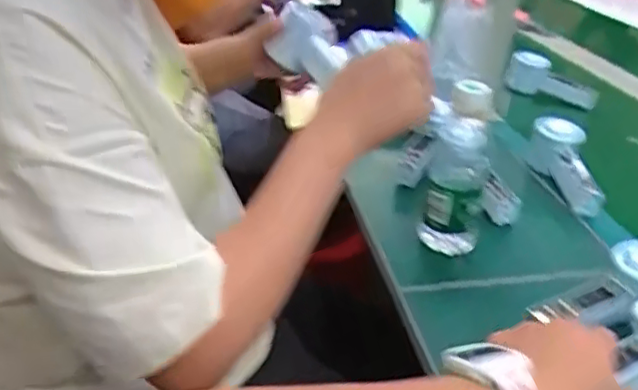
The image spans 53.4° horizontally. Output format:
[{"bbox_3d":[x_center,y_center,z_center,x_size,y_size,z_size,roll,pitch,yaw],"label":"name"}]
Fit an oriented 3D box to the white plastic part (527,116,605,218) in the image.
[{"bbox_3d":[0.316,-0.040,0.819,0.070,0.067,0.156,6,28,5],"label":"white plastic part"}]

